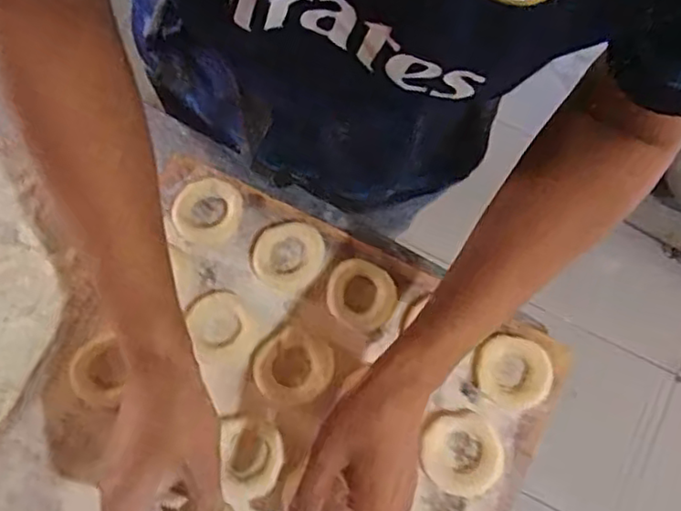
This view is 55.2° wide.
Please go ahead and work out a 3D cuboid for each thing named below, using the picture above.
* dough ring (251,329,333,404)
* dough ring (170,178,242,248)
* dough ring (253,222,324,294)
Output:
[{"bbox_3d":[-0.043,0.099,0.581,0.070,0.007,0.063,-23,77,-7],"label":"dough ring"},{"bbox_3d":[-0.128,-0.041,0.625,0.062,0.013,0.066,0,75,-1],"label":"dough ring"},{"bbox_3d":[-0.049,-0.001,0.609,0.062,0.009,0.066,0,75,-1],"label":"dough ring"}]

